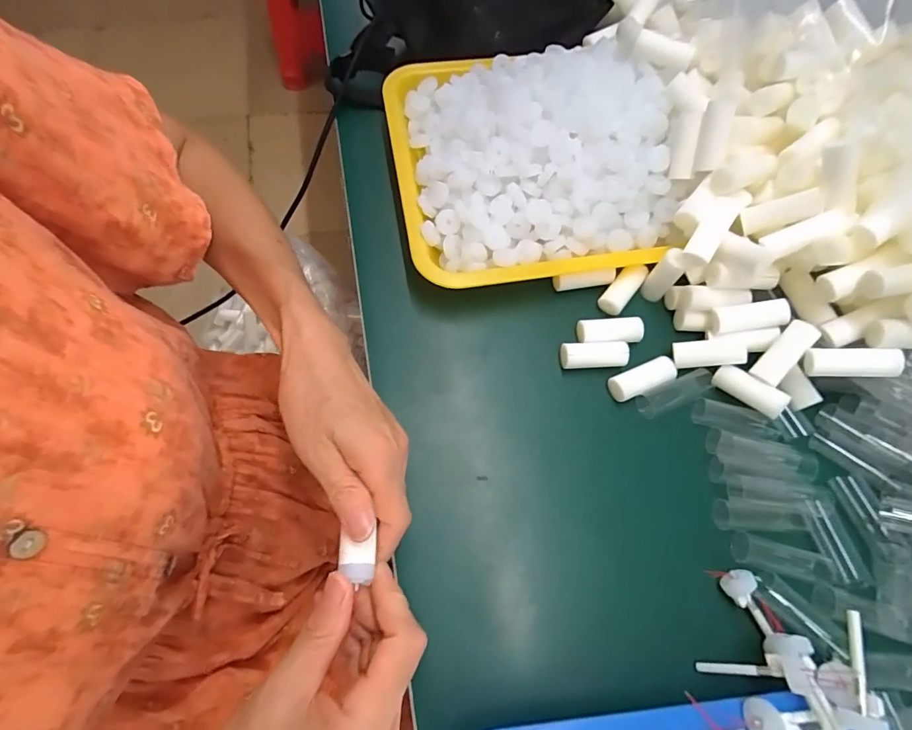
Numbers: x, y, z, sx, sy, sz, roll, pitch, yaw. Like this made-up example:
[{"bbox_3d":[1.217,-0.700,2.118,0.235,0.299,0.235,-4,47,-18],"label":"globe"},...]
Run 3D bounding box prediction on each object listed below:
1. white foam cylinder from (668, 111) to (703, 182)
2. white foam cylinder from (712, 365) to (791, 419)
[{"bbox_3d":[0.189,-0.183,0.371,0.016,0.019,0.052,-1,108,-2],"label":"white foam cylinder"},{"bbox_3d":[0.227,0.020,0.343,0.051,0.014,0.017,35,70,25],"label":"white foam cylinder"}]

